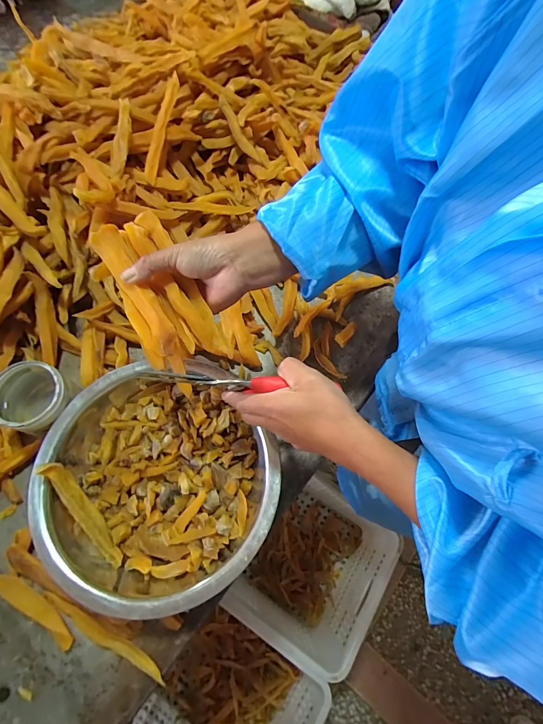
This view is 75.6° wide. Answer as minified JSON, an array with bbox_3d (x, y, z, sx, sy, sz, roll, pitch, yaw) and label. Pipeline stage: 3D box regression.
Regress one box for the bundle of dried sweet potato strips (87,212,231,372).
[{"bbox_3d":[-0.111,-0.067,0.344,0.070,0.032,0.163,-28,83,-15],"label":"bundle of dried sweet potato strips"}]

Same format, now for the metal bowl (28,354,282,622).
[{"bbox_3d":[-0.137,0.137,0.424,0.258,0.065,0.267,1,65,-3],"label":"metal bowl"}]

